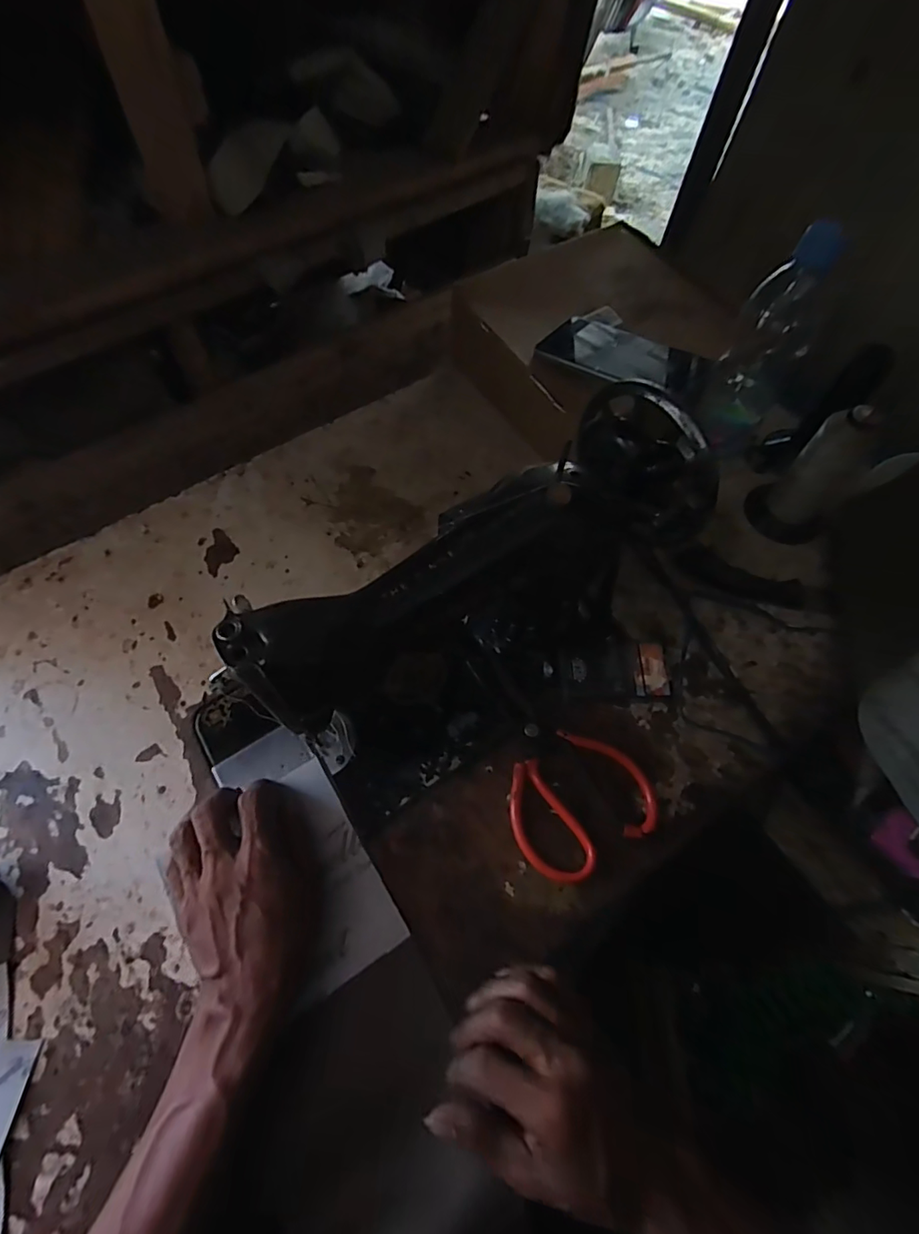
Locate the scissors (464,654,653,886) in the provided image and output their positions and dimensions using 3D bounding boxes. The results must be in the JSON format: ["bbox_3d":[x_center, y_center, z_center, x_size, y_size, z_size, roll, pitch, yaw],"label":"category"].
[{"bbox_3d":[0.071,0.117,0.445,0.114,0.011,0.188,-28,68,-16],"label":"scissors"}]

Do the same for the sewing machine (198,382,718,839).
[{"bbox_3d":[0.001,-0.001,0.400,0.376,0.187,0.165,-36,71,-18],"label":"sewing machine"}]

